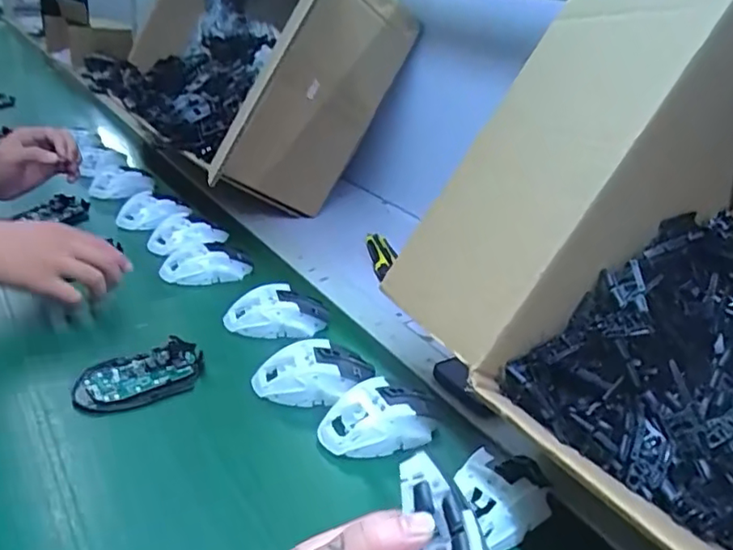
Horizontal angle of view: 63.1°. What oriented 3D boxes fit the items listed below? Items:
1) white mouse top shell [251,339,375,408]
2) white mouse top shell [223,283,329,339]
[{"bbox_3d":[-0.051,0.093,0.577,0.108,0.032,0.060,3,29,2],"label":"white mouse top shell"},{"bbox_3d":[-0.099,0.039,0.671,0.111,0.035,0.060,-1,29,-5],"label":"white mouse top shell"}]

